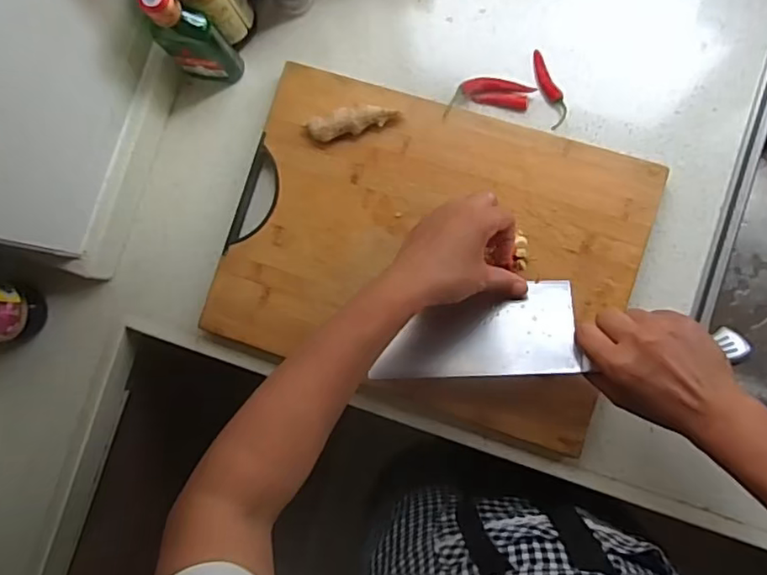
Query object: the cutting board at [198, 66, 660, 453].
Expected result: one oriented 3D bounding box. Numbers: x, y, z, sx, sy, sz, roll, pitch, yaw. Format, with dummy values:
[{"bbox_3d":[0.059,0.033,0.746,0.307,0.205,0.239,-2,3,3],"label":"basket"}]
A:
[{"bbox_3d":[0.039,-0.031,0.553,0.370,0.032,0.278,17,88,7],"label":"cutting board"}]

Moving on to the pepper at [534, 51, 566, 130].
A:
[{"bbox_3d":[0.158,-0.189,0.560,0.017,0.011,0.081,-13,85,6],"label":"pepper"}]

